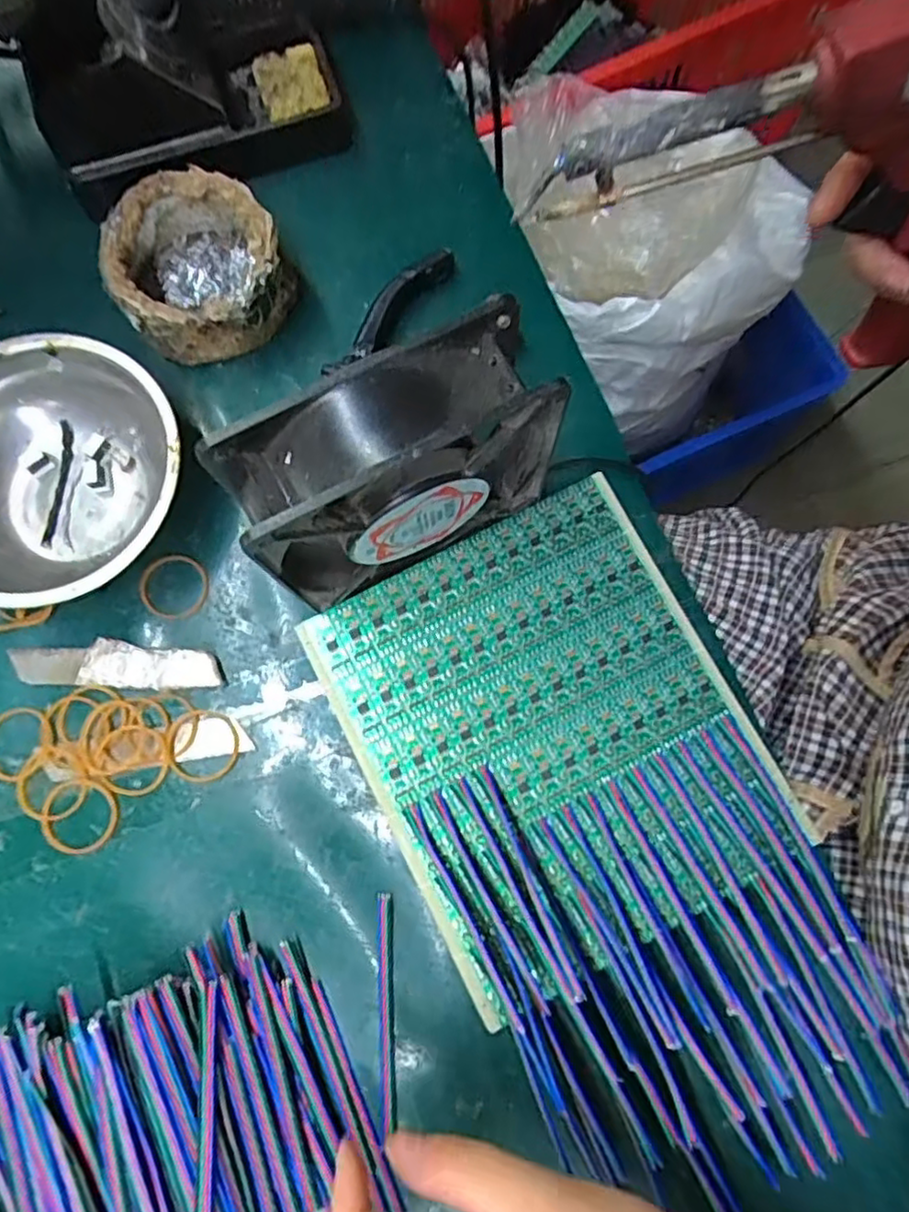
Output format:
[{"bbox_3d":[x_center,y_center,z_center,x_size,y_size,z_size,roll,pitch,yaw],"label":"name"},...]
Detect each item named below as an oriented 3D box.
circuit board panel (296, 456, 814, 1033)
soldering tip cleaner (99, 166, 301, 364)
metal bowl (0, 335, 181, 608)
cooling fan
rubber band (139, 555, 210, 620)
[{"bbox_3d":[0.043,0.058,0.299,0.165,0.010,0.193,-26,78,-6],"label":"circuit board panel"},{"bbox_3d":[-0.131,-0.172,0.335,0.082,0.045,0.083,0,77,0],"label":"soldering tip cleaner"},{"bbox_3d":[-0.188,-0.059,0.311,0.114,0.043,0.123,0,77,0],"label":"metal bowl"},{"bbox_3d":[-0.020,-0.050,0.264,0.119,0.118,0.043,-28,79,-6],"label":"cooling fan"},{"bbox_3d":[-0.138,-0.010,0.320,0.034,0.004,0.032,0,77,0],"label":"rubber band"}]

